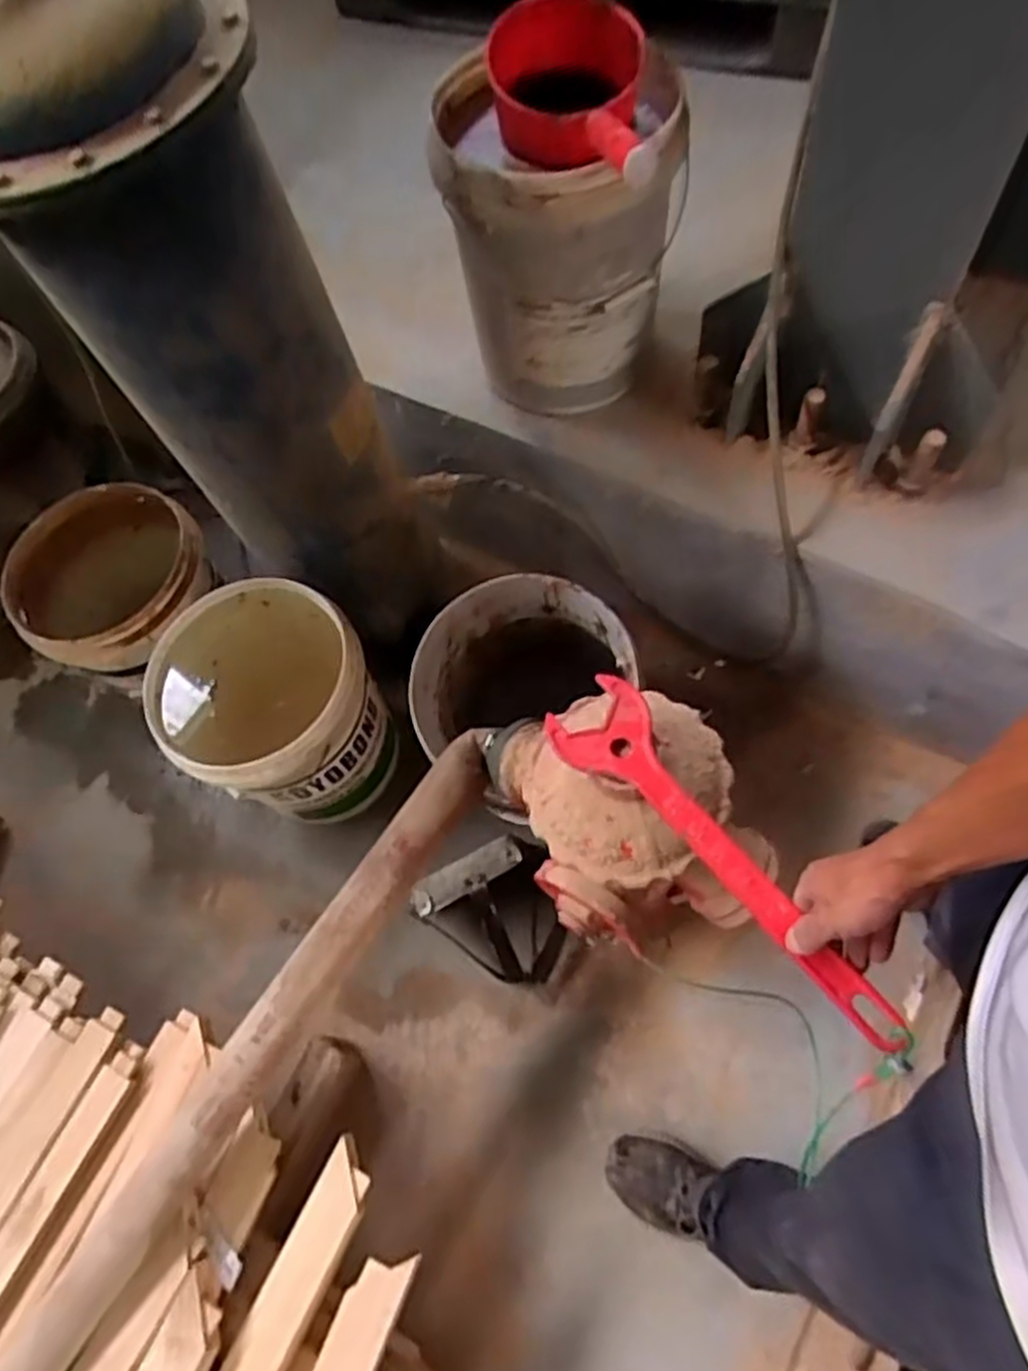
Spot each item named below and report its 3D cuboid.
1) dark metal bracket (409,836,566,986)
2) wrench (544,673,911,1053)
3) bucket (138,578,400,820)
[{"bbox_3d":[-0.017,0.338,1.141,0.187,0.171,0.185,-35,67,-8],"label":"dark metal bracket"},{"bbox_3d":[0.183,0.135,0.680,0.087,0.020,0.375,-42,65,-6],"label":"wrench"},{"bbox_3d":[-0.352,0.048,1.213,0.279,0.344,0.268,-3,65,6],"label":"bucket"}]

